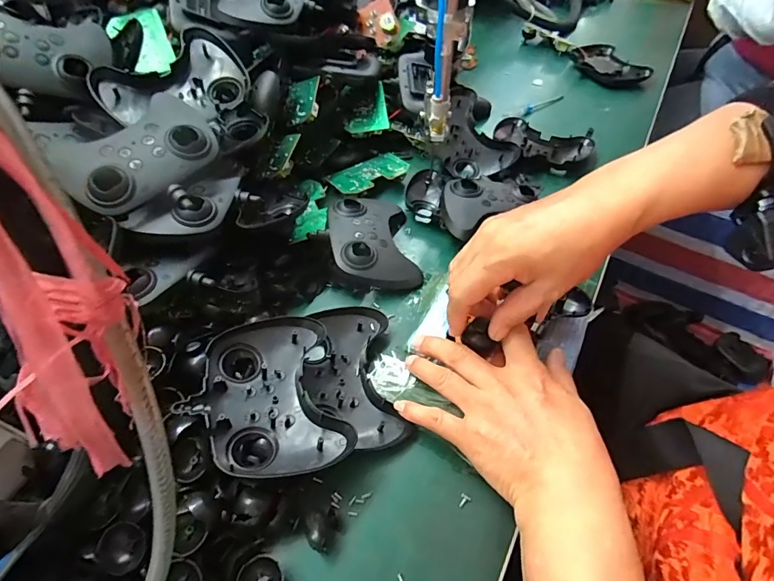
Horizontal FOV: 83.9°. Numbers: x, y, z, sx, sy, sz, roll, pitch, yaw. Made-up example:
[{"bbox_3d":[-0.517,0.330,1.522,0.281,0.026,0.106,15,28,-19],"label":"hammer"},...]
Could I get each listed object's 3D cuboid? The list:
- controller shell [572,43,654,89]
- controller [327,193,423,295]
[{"bbox_3d":[0.353,-0.363,0.695,0.086,0.021,0.123,-16,54,-13],"label":"controller shell"},{"bbox_3d":[-0.014,-0.055,0.433,0.080,0.034,0.123,-7,53,-6],"label":"controller"}]

